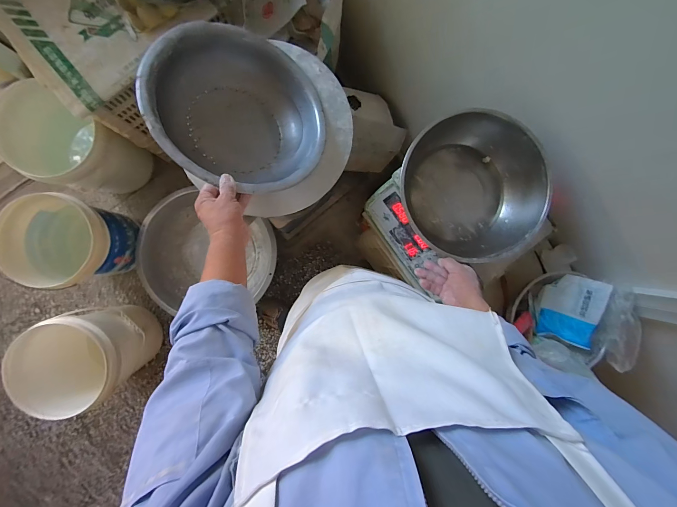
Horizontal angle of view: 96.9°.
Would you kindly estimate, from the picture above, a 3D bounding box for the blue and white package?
[{"bbox_3d":[0.552,0.135,0.714,0.014,0.113,0.166,-20,118,-46],"label":"blue and white package"}]

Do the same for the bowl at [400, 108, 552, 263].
[{"bbox_3d":[0.260,-0.124,0.619,0.284,0.108,0.262,0,89,-5],"label":"bowl"}]

